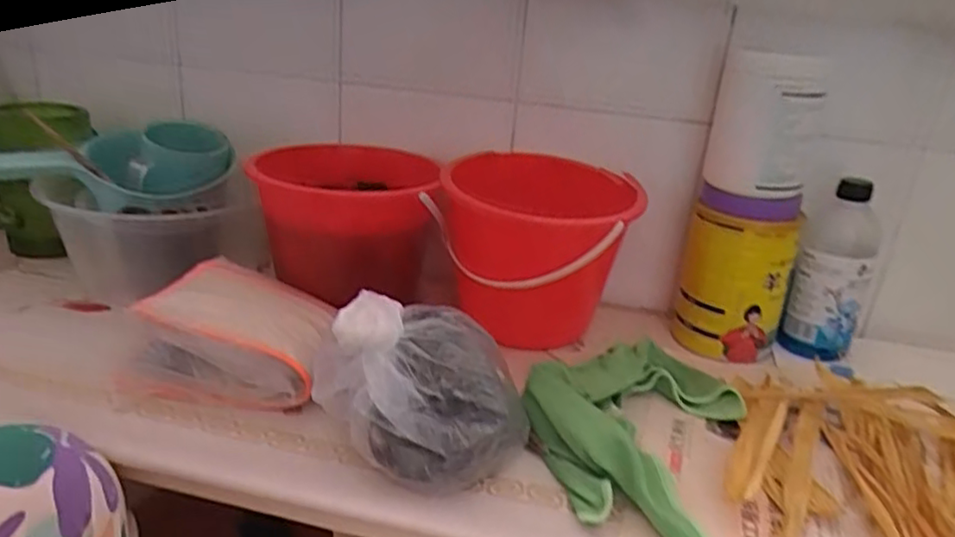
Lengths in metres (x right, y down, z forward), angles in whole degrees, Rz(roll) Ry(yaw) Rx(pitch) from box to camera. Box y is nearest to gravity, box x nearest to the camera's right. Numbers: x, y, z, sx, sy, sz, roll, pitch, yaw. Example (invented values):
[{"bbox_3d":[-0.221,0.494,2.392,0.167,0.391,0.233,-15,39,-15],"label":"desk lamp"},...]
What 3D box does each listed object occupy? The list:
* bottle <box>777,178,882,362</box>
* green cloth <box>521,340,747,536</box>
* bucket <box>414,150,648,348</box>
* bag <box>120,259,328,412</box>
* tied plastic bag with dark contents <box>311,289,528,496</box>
[{"bbox_3d":[0.347,0.008,0.636,0.063,0.183,0.061,17,26,27],"label":"bottle"},{"bbox_3d":[0.116,0.110,0.496,0.157,0.044,0.213,14,24,21],"label":"green cloth"},{"bbox_3d":[0.047,-0.012,0.626,0.179,0.159,0.179,4,23,-2],"label":"bucket"},{"bbox_3d":[-0.194,0.054,0.541,0.151,0.065,0.132,7,23,6],"label":"bag"},{"bbox_3d":[-0.047,0.082,0.461,0.155,0.094,0.096,15,25,24],"label":"tied plastic bag with dark contents"}]

